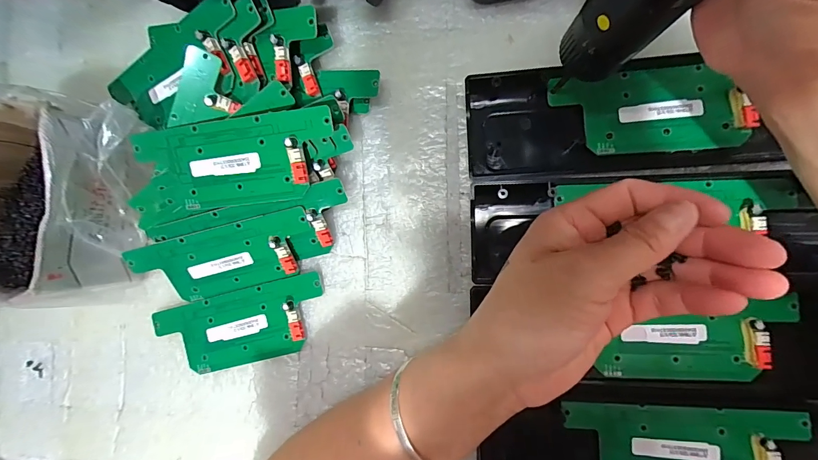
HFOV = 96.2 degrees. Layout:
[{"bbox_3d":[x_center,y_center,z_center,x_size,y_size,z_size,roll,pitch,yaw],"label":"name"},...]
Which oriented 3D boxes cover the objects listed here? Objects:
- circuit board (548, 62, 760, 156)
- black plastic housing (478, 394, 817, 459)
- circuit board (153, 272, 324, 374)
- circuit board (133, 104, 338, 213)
[{"bbox_3d":[0.151,-0.077,0.236,0.111,0.014,0.055,0,87,8],"label":"circuit board"},{"bbox_3d":[0.170,0.139,0.229,0.243,0.021,0.064,-1,87,8],"label":"black plastic housing"},{"bbox_3d":[-0.126,0.073,0.273,0.133,0.011,0.053,-15,85,7],"label":"circuit board"},{"bbox_3d":[-0.117,-0.043,0.240,0.142,0.009,0.054,-5,102,10],"label":"circuit board"}]

